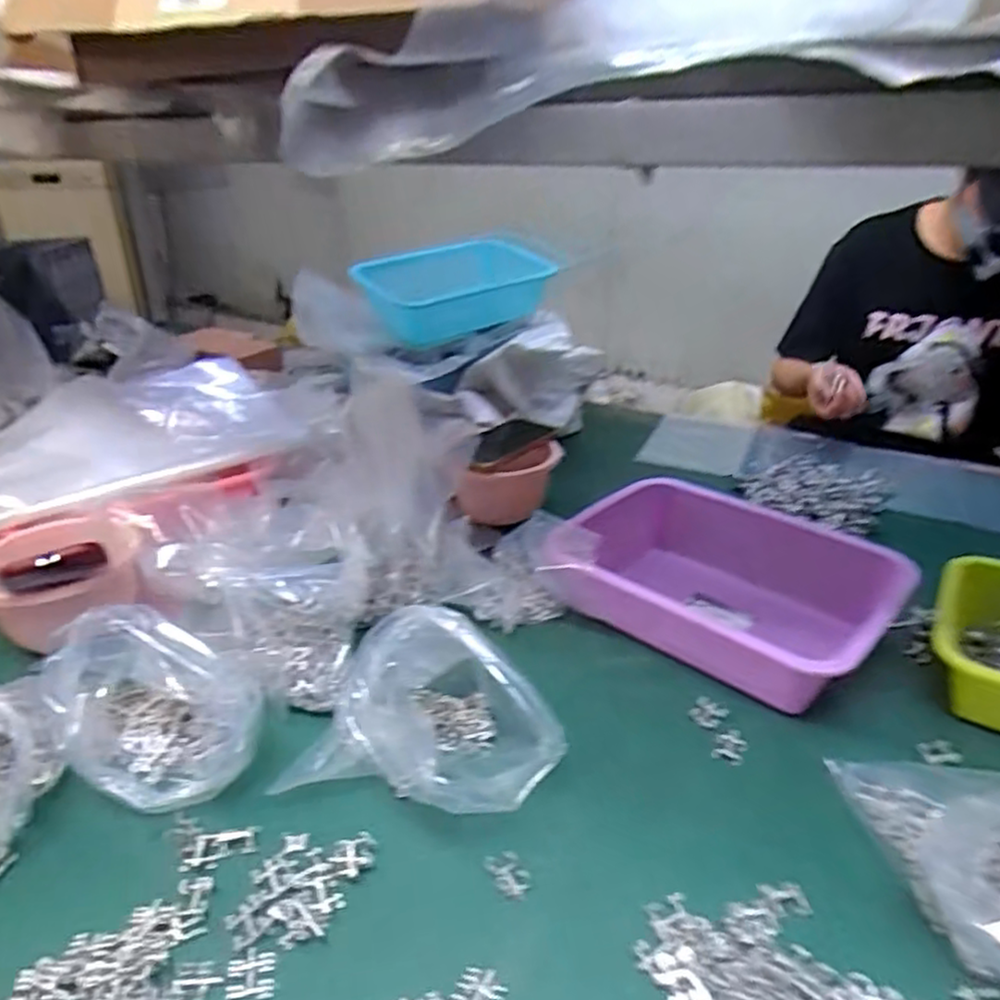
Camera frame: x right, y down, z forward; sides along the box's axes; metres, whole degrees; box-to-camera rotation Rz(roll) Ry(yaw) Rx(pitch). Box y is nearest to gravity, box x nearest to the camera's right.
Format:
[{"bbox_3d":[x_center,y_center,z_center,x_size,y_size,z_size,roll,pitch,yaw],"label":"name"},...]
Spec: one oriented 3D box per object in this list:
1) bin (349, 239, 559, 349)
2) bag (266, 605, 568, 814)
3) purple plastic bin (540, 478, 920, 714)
[{"bbox_3d":[-0.062,-0.289,1.002,0.264,0.109,0.157,-5,28,-9],"label":"bin"},{"bbox_3d":[-0.050,0.155,0.545,0.200,0.110,0.154,7,29,14],"label":"bag"},{"bbox_3d":[0.216,0.083,0.696,0.298,0.089,0.208,20,35,34],"label":"purple plastic bin"}]

